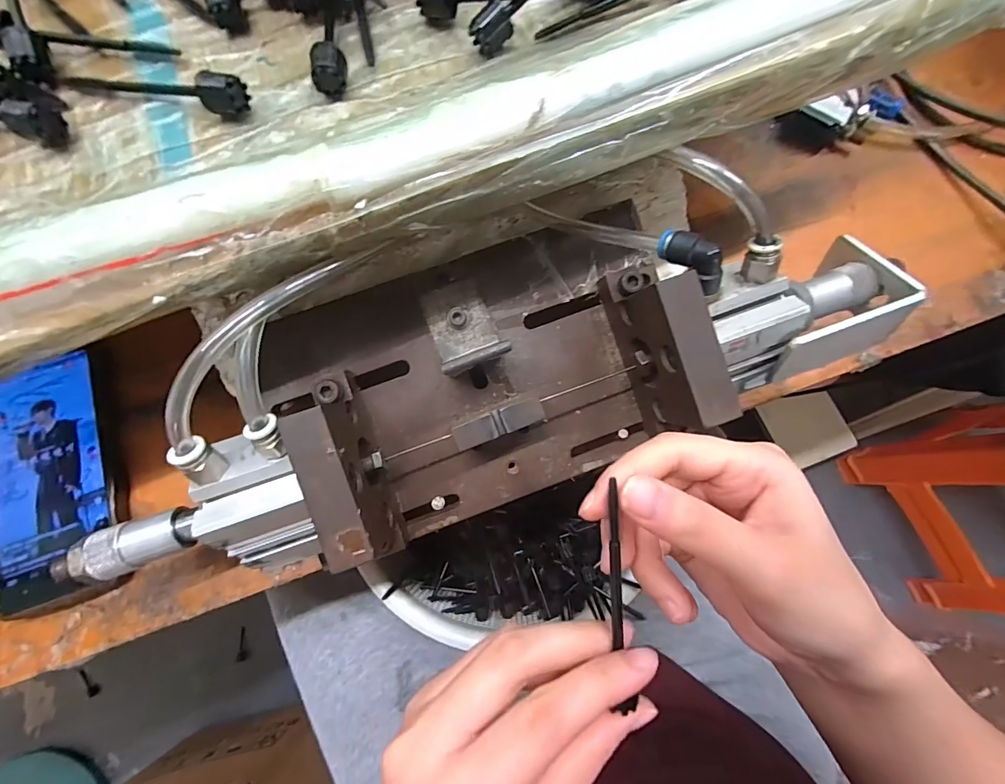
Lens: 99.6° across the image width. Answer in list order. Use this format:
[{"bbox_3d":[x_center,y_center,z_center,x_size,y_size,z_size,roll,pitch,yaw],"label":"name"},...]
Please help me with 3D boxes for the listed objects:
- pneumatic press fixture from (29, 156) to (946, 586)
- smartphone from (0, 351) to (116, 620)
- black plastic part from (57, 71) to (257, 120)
[{"bbox_3d":[-0.010,-0.020,0.243,0.430,0.113,0.161,-20,75,-4],"label":"pneumatic press fixture"},{"bbox_3d":[-0.293,0.056,0.278,0.074,0.015,0.152,-20,75,-4],"label":"smartphone"},{"bbox_3d":[-0.155,-0.138,0.185,0.090,0.014,0.014,15,76,5],"label":"black plastic part"}]

